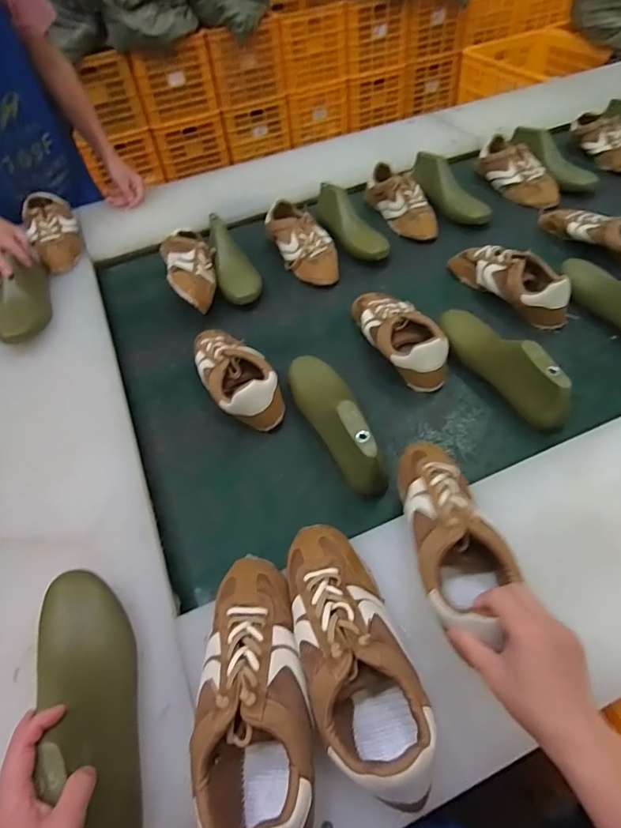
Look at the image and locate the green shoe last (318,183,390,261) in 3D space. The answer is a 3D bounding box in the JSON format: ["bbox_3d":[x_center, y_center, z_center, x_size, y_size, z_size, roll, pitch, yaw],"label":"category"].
[{"bbox_3d":[0.081,-0.412,1.030,0.067,0.084,0.244,-25,52,-14],"label":"green shoe last"}]

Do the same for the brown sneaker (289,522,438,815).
[{"bbox_3d":[0.034,0.208,0.436,0.090,0.072,0.240,-16,50,-7],"label":"brown sneaker"}]

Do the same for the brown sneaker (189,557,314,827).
[{"bbox_3d":[-0.053,0.241,0.427,0.096,0.078,0.245,-7,50,1],"label":"brown sneaker"}]

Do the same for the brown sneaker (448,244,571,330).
[{"bbox_3d":[0.352,-0.246,0.855,0.076,0.078,0.256,-30,53,-18],"label":"brown sneaker"}]

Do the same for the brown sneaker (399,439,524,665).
[{"bbox_3d":[0.146,0.115,0.486,0.088,0.076,0.235,-7,42,1],"label":"brown sneaker"}]

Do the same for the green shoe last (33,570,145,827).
[{"bbox_3d":[-0.203,0.254,0.429,0.077,0.096,0.258,-25,46,-14],"label":"green shoe last"}]

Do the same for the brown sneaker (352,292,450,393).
[{"bbox_3d":[0.146,-0.137,0.791,0.099,0.081,0.235,-20,51,-10],"label":"brown sneaker"}]

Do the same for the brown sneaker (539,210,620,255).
[{"bbox_3d":[0.565,-0.357,0.915,0.076,0.068,0.253,-34,55,-21],"label":"brown sneaker"}]

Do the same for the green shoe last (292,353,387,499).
[{"bbox_3d":[0.032,-0.005,0.676,0.069,0.088,0.251,-19,51,-10],"label":"green shoe last"}]

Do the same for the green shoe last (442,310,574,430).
[{"bbox_3d":[0.275,-0.089,0.709,0.073,0.088,0.260,-19,51,-9],"label":"green shoe last"}]

